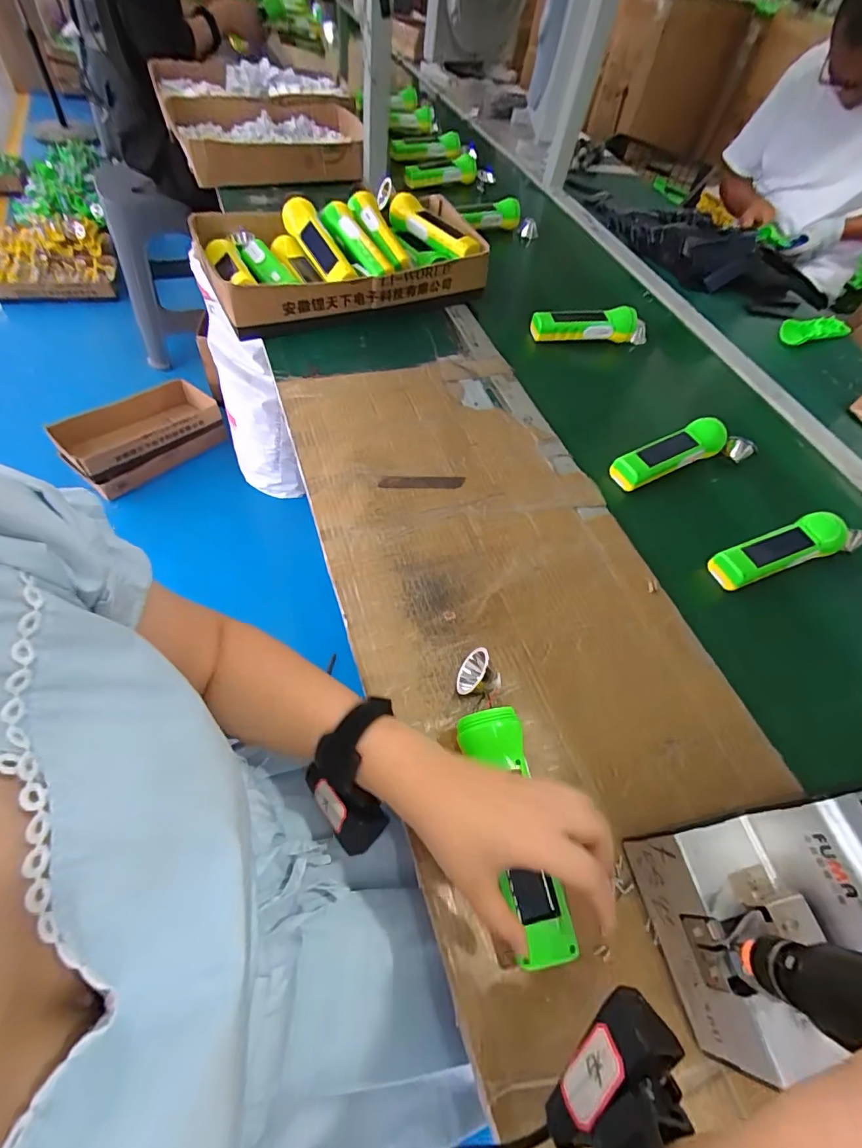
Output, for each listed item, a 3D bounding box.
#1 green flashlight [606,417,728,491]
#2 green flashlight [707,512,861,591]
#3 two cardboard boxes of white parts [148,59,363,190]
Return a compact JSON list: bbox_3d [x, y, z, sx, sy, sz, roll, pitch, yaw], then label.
[{"bbox_3d":[0.313,-0.160,0.610,0.175,0.031,0.046,-21,63,-20],"label":"green flashlight"},{"bbox_3d":[0.417,-0.031,0.548,0.199,0.032,0.048,-14,61,-17],"label":"green flashlight"},{"bbox_3d":[-0.363,-0.982,1.013,0.392,0.097,0.437,-14,61,-17],"label":"two cardboard boxes of white parts"}]

